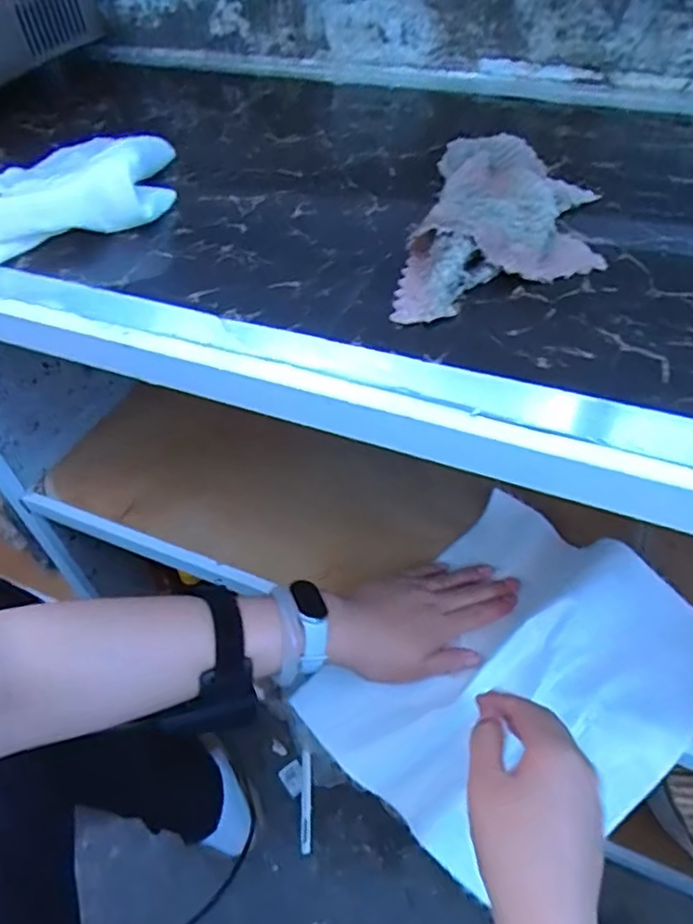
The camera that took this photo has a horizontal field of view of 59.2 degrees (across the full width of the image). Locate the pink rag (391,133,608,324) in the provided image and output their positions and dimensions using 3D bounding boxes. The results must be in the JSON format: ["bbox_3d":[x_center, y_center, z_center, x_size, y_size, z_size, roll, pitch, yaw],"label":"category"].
[{"bbox_3d":[0.094,-0.150,0.345,0.093,0.031,0.209,11,51,14],"label":"pink rag"}]

